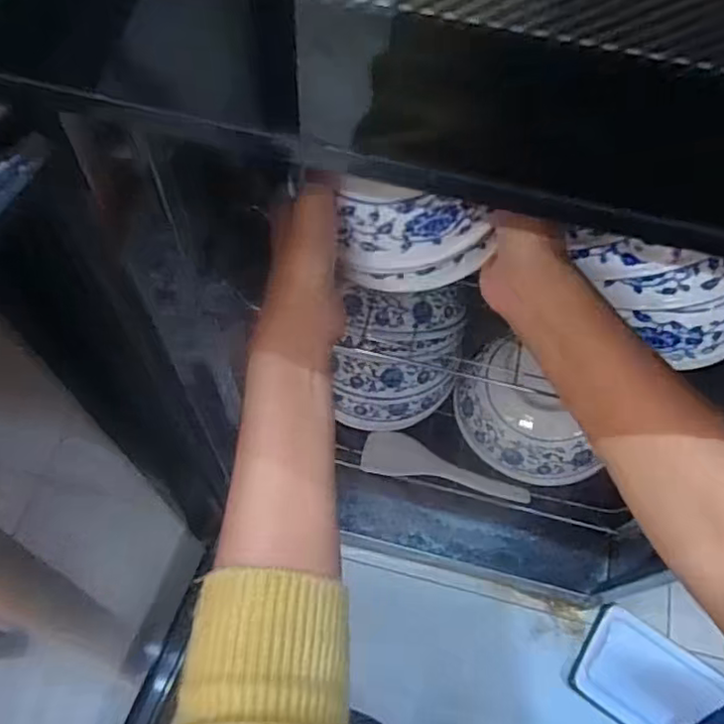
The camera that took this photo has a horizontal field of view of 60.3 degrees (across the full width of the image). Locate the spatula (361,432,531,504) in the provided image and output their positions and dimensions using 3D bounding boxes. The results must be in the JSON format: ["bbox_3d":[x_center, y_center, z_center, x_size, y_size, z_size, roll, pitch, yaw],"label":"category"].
[{"bbox_3d":[0.091,0.110,0.669,0.178,0.020,0.051,9,63,3],"label":"spatula"}]

